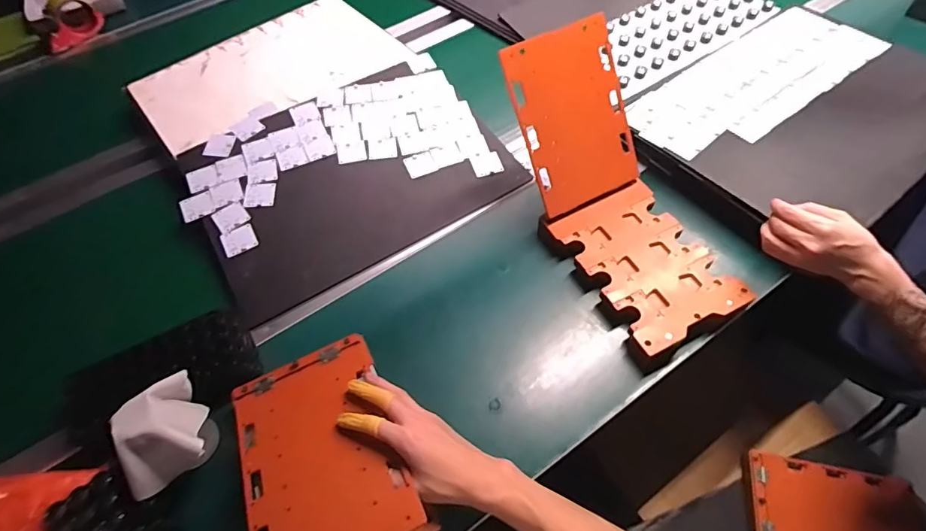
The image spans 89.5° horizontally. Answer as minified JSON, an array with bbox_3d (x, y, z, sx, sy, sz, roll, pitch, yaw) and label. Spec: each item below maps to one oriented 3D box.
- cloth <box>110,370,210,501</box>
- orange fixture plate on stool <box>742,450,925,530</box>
[{"bbox_3d":[-0.333,0.181,0.507,0.088,0.082,0.099,-32,60,-15],"label":"cloth"},{"bbox_3d":[0.616,0.418,0.773,0.255,0.041,0.168,8,58,10],"label":"orange fixture plate on stool"}]

